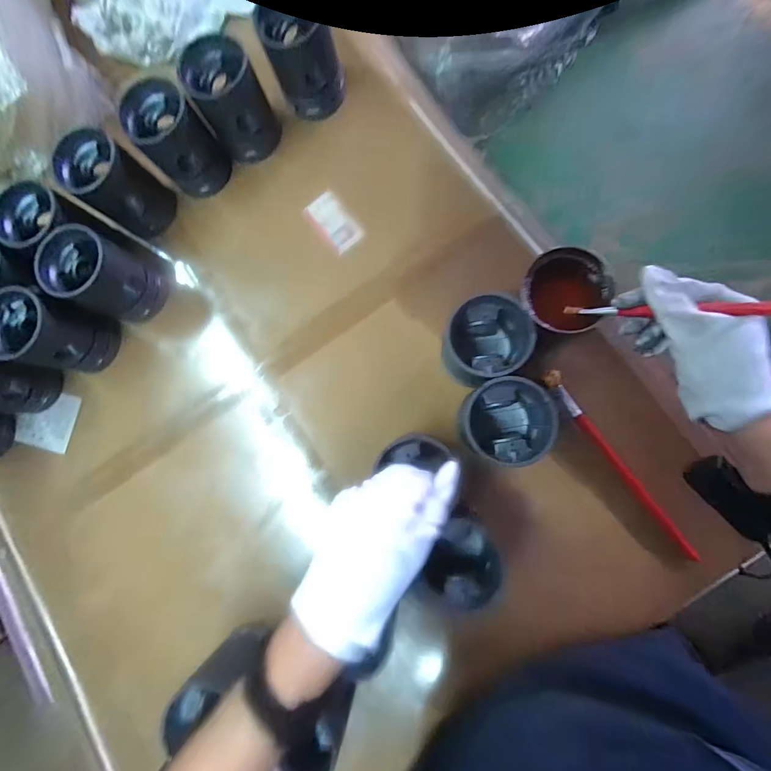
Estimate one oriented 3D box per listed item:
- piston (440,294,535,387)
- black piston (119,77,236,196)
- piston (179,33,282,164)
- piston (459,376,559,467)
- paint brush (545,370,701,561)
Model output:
[{"bbox_3d":[0.115,-0.050,0.406,0.078,0.084,0.084,-1,85,7],"label":"piston"},{"bbox_3d":[-0.286,-0.338,0.499,0.093,0.114,0.102,-1,85,7],"label":"black piston"},{"bbox_3d":[-0.208,-0.391,0.495,0.088,0.110,0.090,-1,85,7],"label":"piston"},{"bbox_3d":[0.129,0.040,0.396,0.090,0.087,0.085,-1,85,7],"label":"piston"},{"bbox_3d":[0.282,0.091,0.430,0.020,0.012,0.263,-36,82,2],"label":"paint brush"}]

